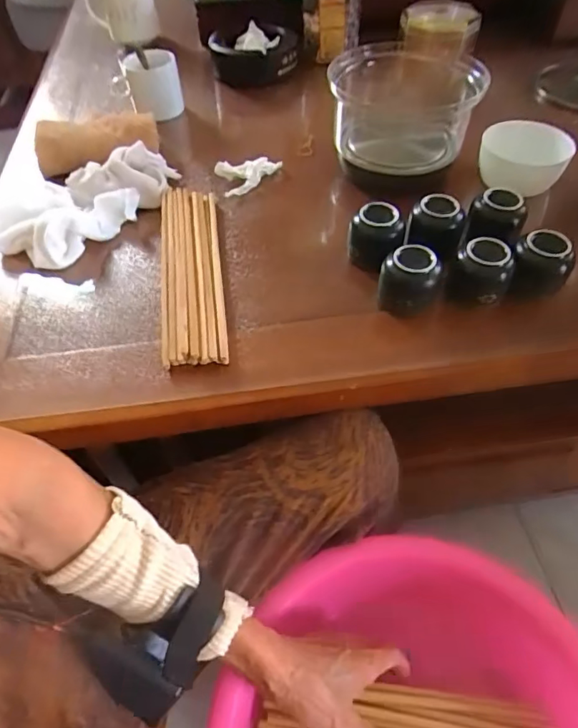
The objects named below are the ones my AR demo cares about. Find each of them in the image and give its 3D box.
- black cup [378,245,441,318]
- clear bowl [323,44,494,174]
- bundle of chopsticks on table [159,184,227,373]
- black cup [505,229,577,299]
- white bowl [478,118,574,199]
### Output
[{"bbox_3d":[0.106,-0.073,0.425,0.048,0.052,0.040,12,53,11],"label":"black cup"},{"bbox_3d":[0.128,-0.291,0.548,0.161,0.088,0.143,20,55,17],"label":"clear bowl"},{"bbox_3d":[-0.097,-0.098,0.472,0.058,0.021,0.249,-7,52,-4],"label":"bundle of chopsticks on table"},{"bbox_3d":[0.225,-0.082,0.432,0.046,0.059,0.047,-1,52,1],"label":"black cup"},{"bbox_3d":[0.269,-0.239,0.550,0.092,0.050,0.092,-1,52,1],"label":"white bowl"}]

